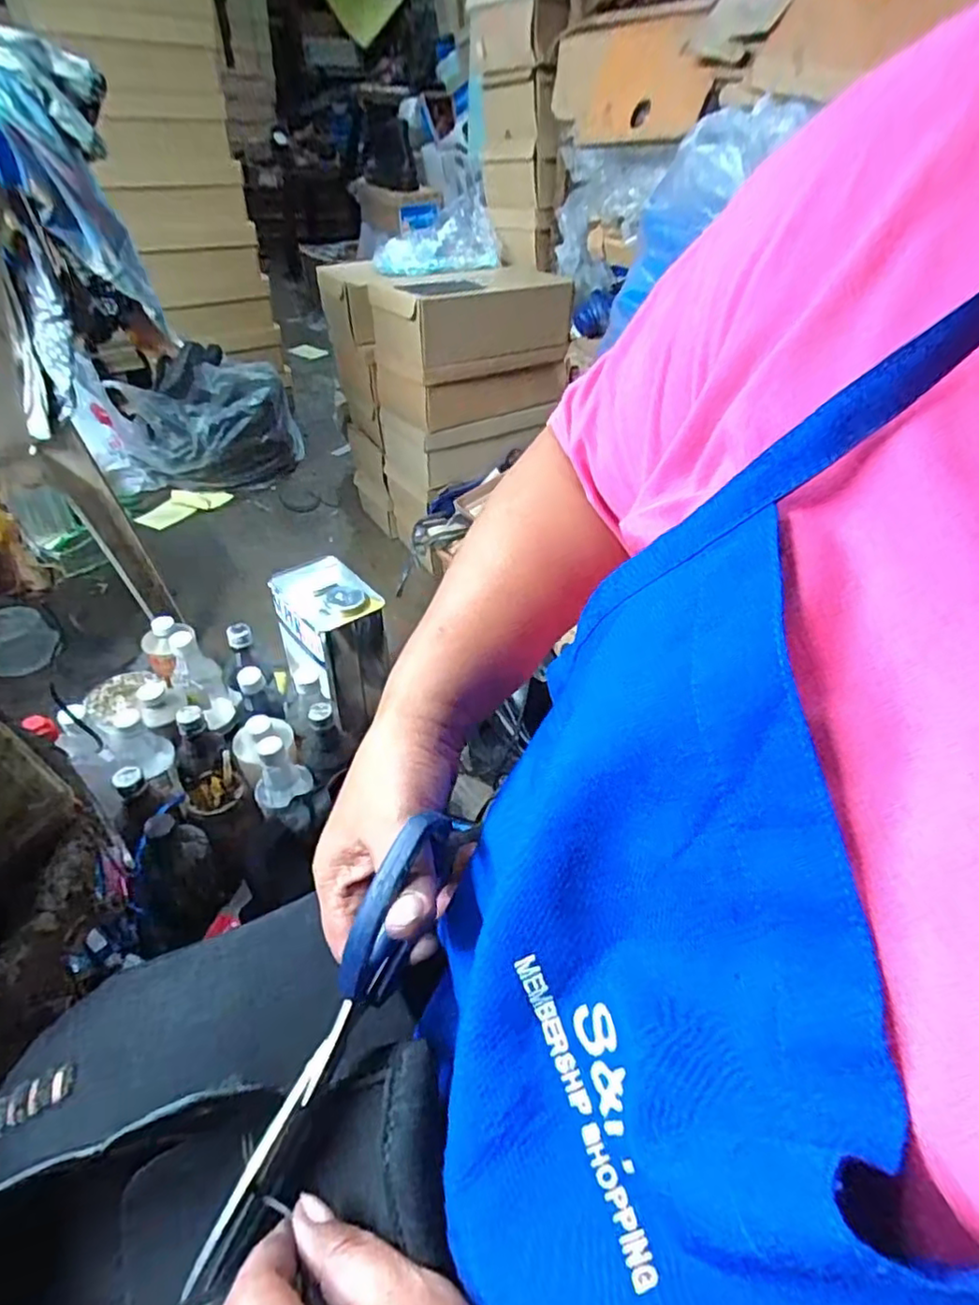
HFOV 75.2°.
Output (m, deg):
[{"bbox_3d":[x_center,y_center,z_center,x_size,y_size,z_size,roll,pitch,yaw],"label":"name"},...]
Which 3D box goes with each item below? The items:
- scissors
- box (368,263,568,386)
[{"bbox_3d":[-0.057,0.151,0.264,0.008,0.073,0.183,22,73,19],"label":"scissors"},{"bbox_3d":[-0.044,-0.596,1.143,0.372,0.125,0.205,-25,49,-28],"label":"box"}]

